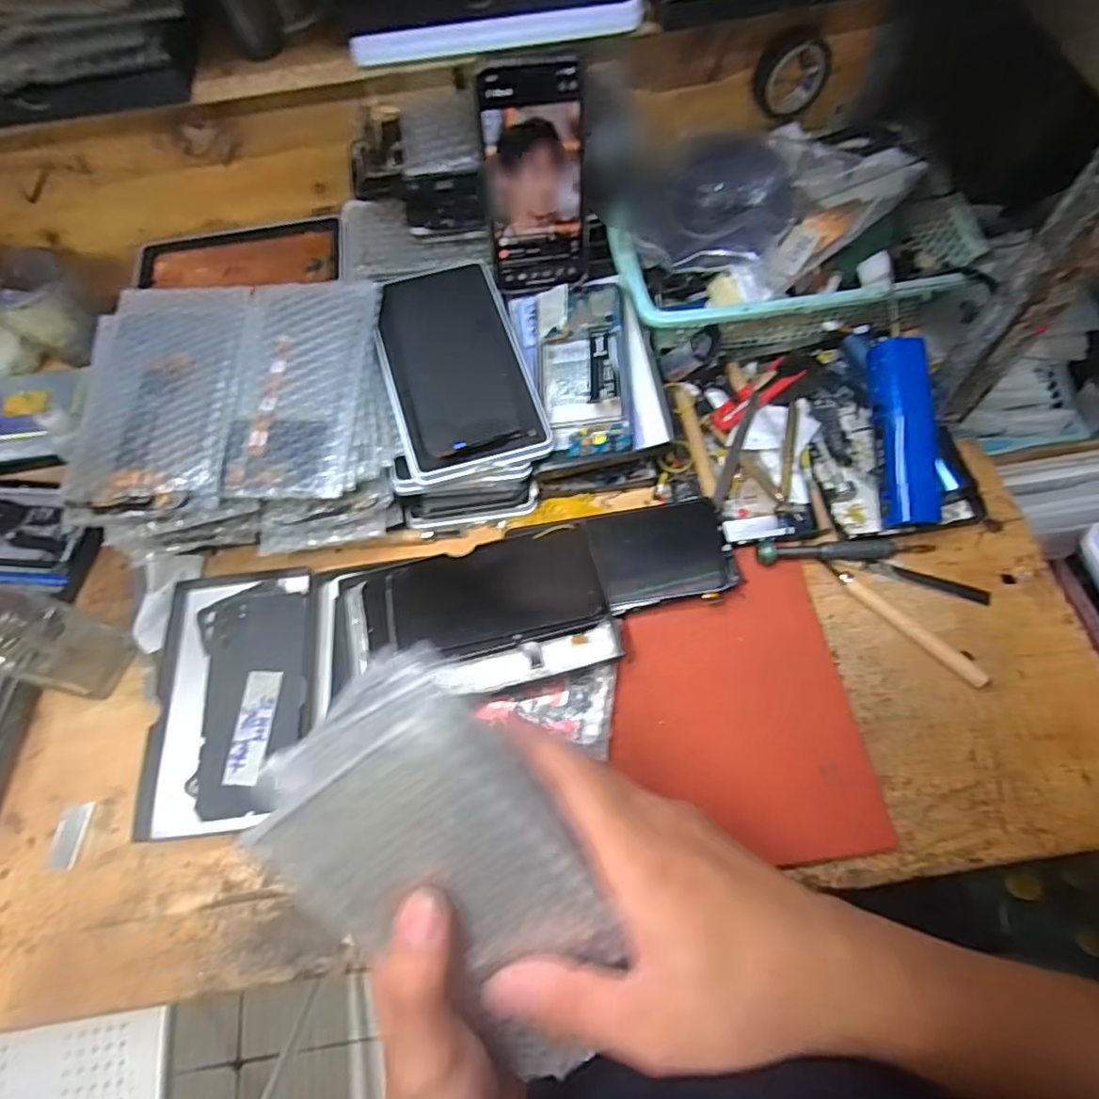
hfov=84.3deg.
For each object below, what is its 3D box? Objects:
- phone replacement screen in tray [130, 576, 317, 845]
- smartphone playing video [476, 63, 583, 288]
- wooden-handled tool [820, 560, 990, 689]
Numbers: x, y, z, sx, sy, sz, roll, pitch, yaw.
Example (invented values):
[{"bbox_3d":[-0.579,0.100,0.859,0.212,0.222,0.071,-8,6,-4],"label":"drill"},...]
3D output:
[{"bbox_3d":[-0.225,0.102,0.434,0.109,0.021,0.182,-6,66,2],"label":"phone replacement screen in tray"},{"bbox_3d":[-0.009,-0.262,0.441,0.070,0.147,0.006,-9,50,-5],"label":"smartphone playing video"},{"bbox_3d":[0.241,0.047,0.414,0.013,0.010,0.122,-42,69,-14],"label":"wooden-handled tool"}]

